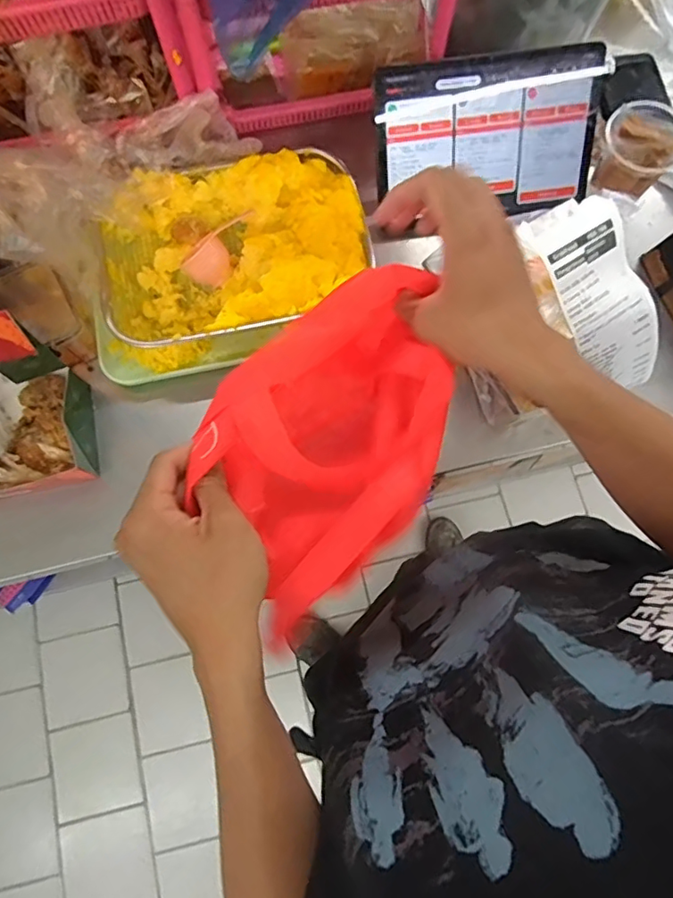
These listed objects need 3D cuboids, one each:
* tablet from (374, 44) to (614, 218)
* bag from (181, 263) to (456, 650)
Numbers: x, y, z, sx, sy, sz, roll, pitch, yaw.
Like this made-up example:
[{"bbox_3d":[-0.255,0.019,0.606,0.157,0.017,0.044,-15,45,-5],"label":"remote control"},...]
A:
[{"bbox_3d":[0.173,-0.352,0.614,0.252,0.152,0.016,-7,33,-2],"label":"tablet"},{"bbox_3d":[0.004,-0.009,0.353,0.203,0.060,0.139,-39,80,-10],"label":"bag"}]

